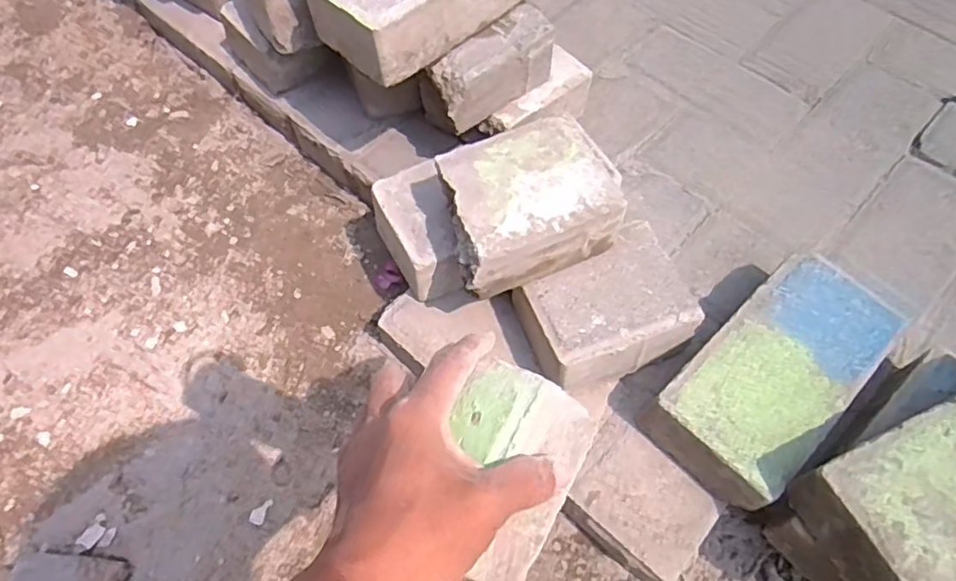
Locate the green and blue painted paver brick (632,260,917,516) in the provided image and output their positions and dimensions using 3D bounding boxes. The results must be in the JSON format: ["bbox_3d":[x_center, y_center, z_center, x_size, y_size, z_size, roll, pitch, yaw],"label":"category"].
[{"bbox_3d":[0.238,0.070,0.503,0.206,0.080,0.106,-40,68,-19],"label":"green and blue painted paver brick"}]

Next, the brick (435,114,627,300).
[{"bbox_3d":[0.037,-0.072,0.498,0.139,0.059,0.109,-20,63,-14],"label":"brick"}]

